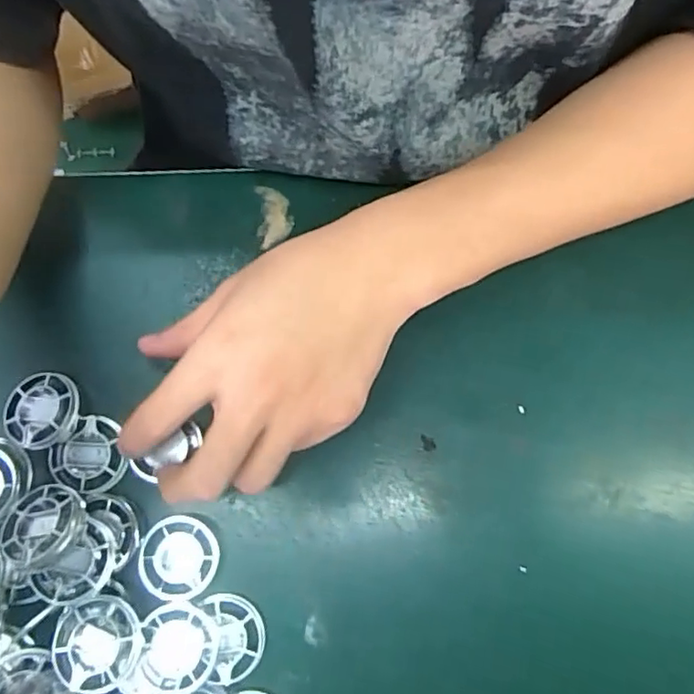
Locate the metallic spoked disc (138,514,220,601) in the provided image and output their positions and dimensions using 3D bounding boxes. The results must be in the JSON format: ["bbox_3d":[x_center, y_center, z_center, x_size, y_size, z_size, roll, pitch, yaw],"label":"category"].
[{"bbox_3d":[-0.082,0.103,0.291,0.038,0.010,0.038,0,80,0],"label":"metallic spoked disc"}]

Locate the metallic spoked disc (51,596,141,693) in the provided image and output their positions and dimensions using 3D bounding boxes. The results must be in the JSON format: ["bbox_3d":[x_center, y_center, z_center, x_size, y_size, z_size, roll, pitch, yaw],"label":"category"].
[{"bbox_3d":[-0.113,0.133,0.265,0.037,0.011,0.038,2,69,-4],"label":"metallic spoked disc"}]

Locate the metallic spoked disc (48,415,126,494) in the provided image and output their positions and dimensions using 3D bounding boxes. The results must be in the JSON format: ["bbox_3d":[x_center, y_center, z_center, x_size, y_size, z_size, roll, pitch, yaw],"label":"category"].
[{"bbox_3d":[-0.129,0.054,0.300,0.035,0.012,0.037,0,80,0],"label":"metallic spoked disc"}]

